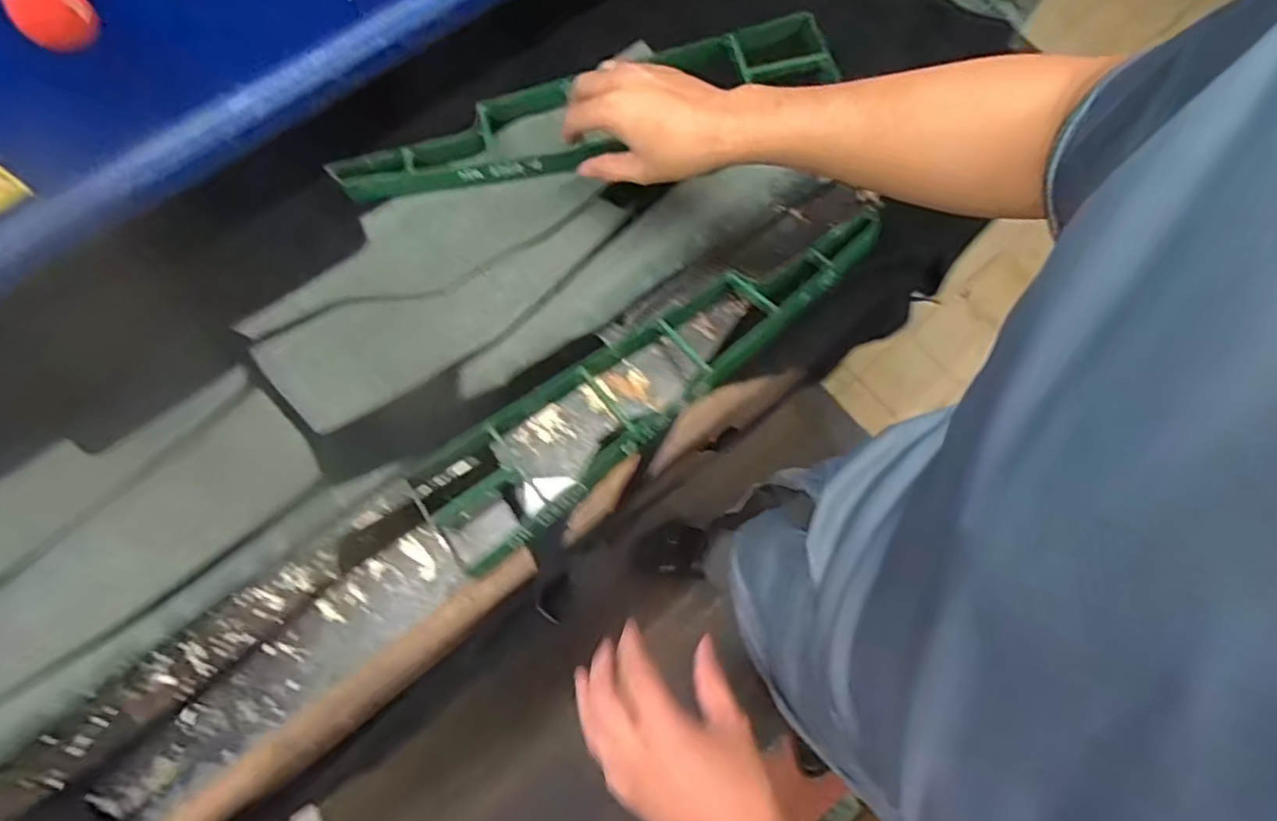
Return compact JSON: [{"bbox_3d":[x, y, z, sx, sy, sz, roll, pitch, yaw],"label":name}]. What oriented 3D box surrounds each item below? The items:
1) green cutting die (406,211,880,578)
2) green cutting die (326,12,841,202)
[{"bbox_3d":[0.017,-0.048,0.570,0.484,0.052,0.109,-39,79,-11],"label":"green cutting die"},{"bbox_3d":[-0.043,-0.290,0.609,0.485,0.037,0.103,-22,76,-6],"label":"green cutting die"}]

